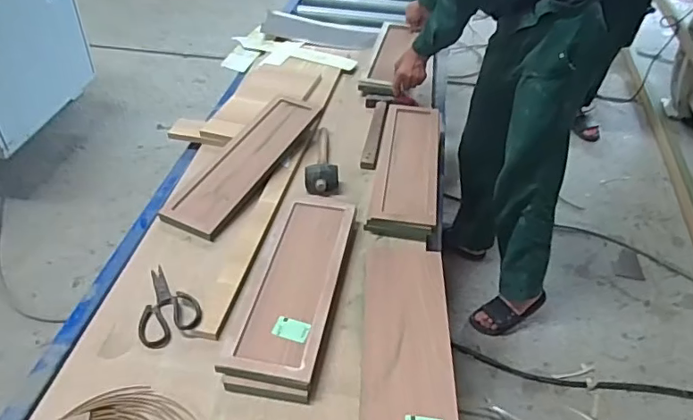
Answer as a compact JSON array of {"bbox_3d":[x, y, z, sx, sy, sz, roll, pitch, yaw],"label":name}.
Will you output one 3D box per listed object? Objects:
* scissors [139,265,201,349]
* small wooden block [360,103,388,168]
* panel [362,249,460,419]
[{"bbox_3d":[-0.351,0.169,0.987,0.109,0.017,0.186,-22,46,-26],"label":"scissors"},{"bbox_3d":[0.078,-0.214,1.446,0.039,0.024,0.317,7,40,6],"label":"small wooden block"},{"bbox_3d":[0.110,0.231,0.945,0.154,0.016,0.452,4,40,1],"label":"panel"}]

